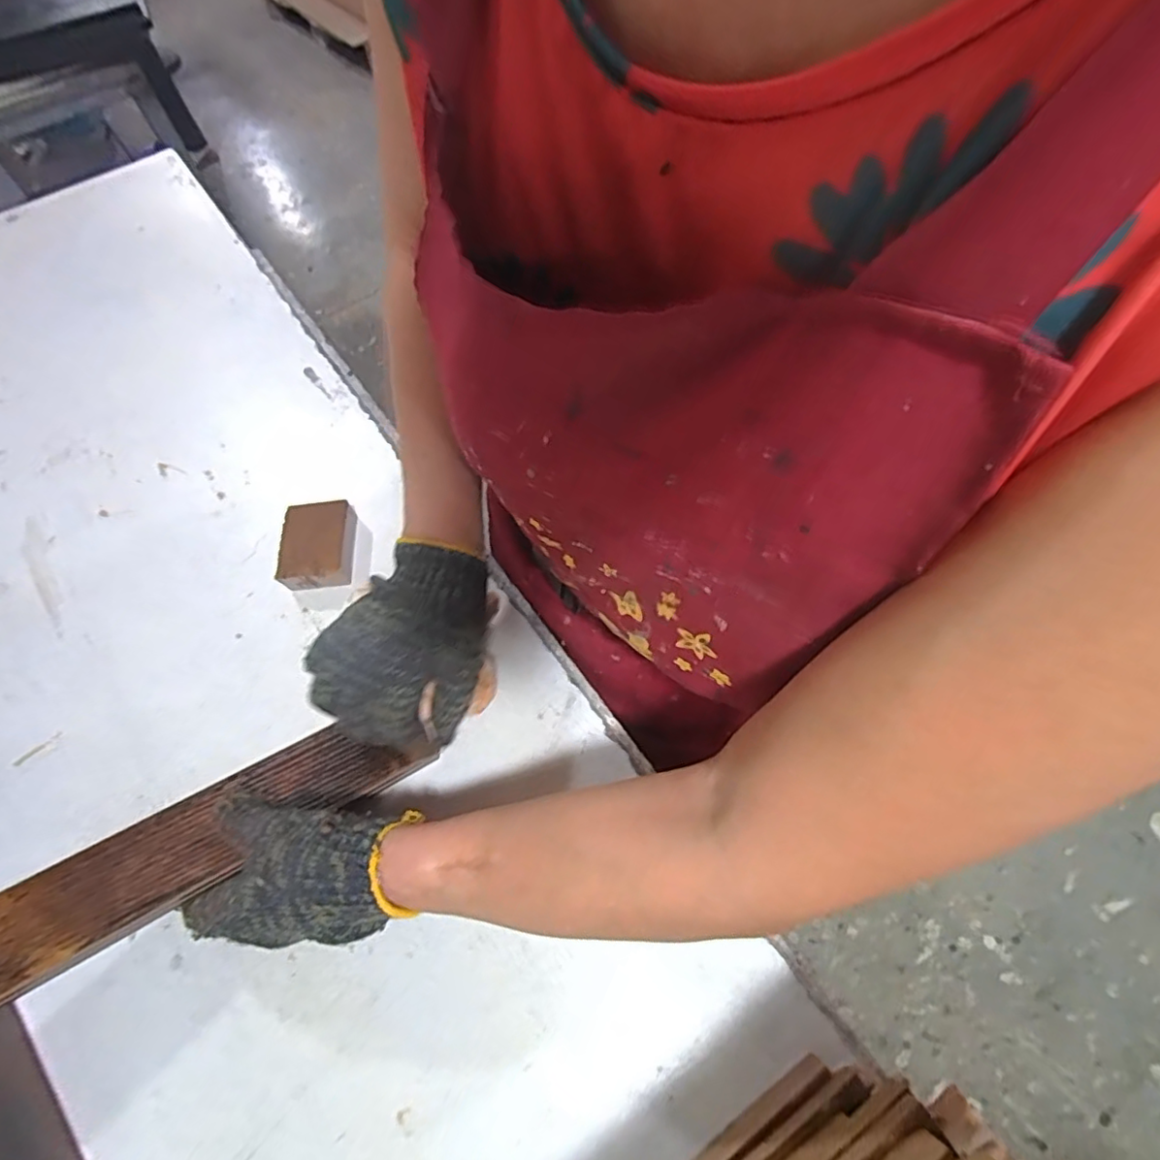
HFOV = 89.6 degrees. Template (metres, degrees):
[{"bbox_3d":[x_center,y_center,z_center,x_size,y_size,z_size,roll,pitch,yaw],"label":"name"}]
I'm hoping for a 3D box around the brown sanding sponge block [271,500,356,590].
[{"bbox_3d":[-0.212,-0.028,0.474,0.050,0.027,0.070,-4,63,1],"label":"brown sanding sponge block"}]

